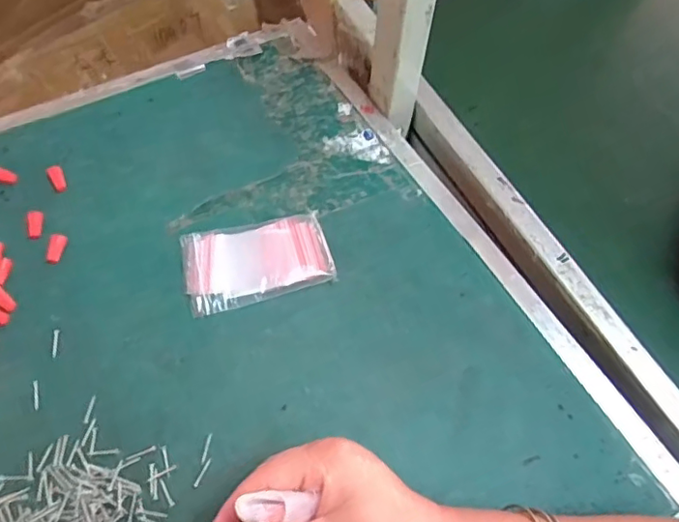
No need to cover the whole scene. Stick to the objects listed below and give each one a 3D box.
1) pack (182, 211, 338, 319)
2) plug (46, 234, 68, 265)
[{"bbox_3d":[-0.067,0.000,0.451,0.115,0.015,0.071,-12,62,-9],"label":"pack"},{"bbox_3d":[-0.232,-0.011,0.453,0.013,0.007,0.024,4,61,0],"label":"plug"}]

